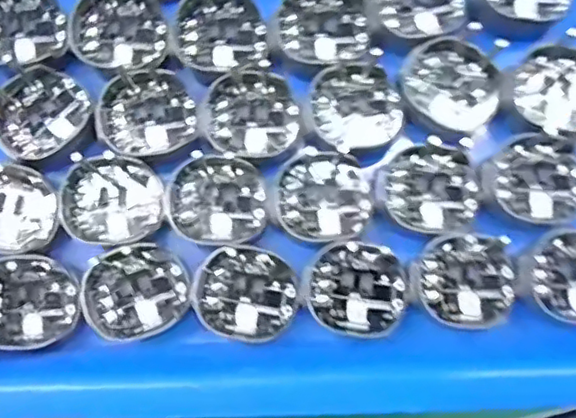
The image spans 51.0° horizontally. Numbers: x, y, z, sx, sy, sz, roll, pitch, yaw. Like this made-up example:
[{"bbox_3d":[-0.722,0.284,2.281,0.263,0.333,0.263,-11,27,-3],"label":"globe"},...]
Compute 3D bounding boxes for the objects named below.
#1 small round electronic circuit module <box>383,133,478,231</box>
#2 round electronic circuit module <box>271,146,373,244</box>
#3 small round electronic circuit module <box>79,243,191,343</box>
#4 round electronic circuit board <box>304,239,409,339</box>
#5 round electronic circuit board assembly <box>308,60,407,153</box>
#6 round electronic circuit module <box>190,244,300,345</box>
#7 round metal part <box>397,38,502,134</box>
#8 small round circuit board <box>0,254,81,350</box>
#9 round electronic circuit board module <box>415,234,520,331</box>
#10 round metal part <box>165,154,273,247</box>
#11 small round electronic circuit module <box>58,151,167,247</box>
[{"bbox_3d":[0.040,-0.006,0.171,0.026,0.004,0.026,-20,73,-8],"label":"small round electronic circuit module"},{"bbox_3d":[0.010,-0.004,0.172,0.027,0.004,0.025,12,72,2],"label":"round electronic circuit module"},{"bbox_3d":[-0.042,0.023,0.167,0.029,0.006,0.024,-8,72,-4],"label":"small round electronic circuit module"},{"bbox_3d":[0.019,0.022,0.167,0.027,0.004,0.025,11,72,2],"label":"round electronic circuit board"},{"bbox_3d":[0.019,-0.030,0.176,0.025,0.004,0.027,-27,75,-10],"label":"round electronic circuit board assembly"},{"bbox_3d":[-0.012,0.023,0.167,0.029,0.004,0.025,13,72,3],"label":"round electronic circuit module"},{"bbox_3d":[0.047,-0.036,0.174,0.028,0.009,0.023,28,73,7],"label":"round metal part"},{"bbox_3d":[-0.072,0.025,0.165,0.028,0.010,0.024,-20,73,-8],"label":"small round circuit board"},{"bbox_3d":[0.049,0.019,0.166,0.027,0.005,0.025,1,72,-1],"label":"round electronic circuit board module"},{"bbox_3d":[-0.020,-0.003,0.172,0.029,0.004,0.025,4,72,0],"label":"round metal part"},{"bbox_3d":[-0.050,-0.003,0.172,0.029,0.004,0.026,10,72,2],"label":"small round electronic circuit module"}]

